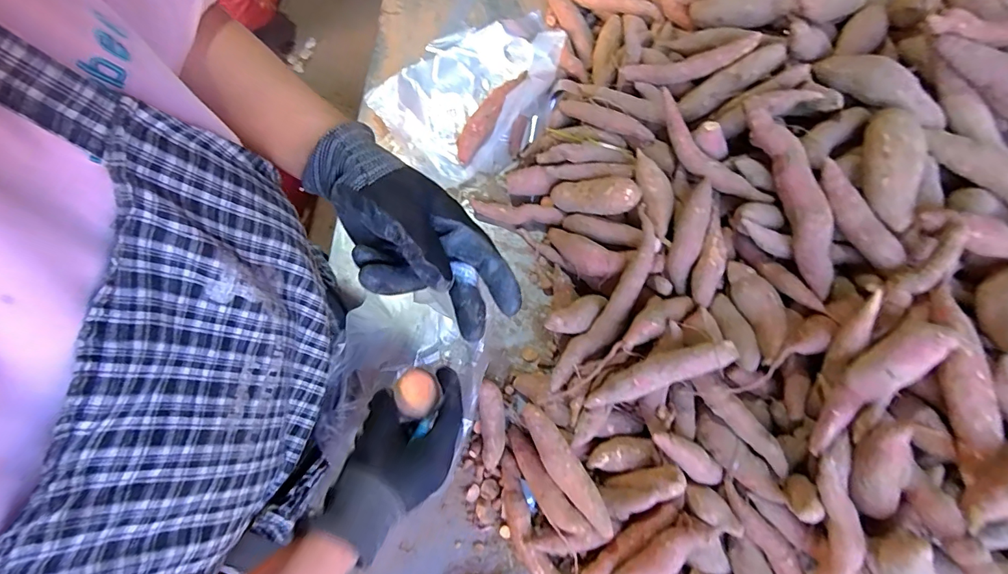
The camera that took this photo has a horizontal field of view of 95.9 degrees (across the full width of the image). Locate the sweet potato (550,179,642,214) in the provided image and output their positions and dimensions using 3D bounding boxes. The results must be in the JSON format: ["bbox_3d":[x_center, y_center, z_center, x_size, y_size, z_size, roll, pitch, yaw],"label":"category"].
[{"bbox_3d":[0.106,-0.109,0.548,0.115,0.030,0.036,10,68,42],"label":"sweet potato"}]

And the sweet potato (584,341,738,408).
[{"bbox_3d":[0.149,0.083,0.441,0.147,0.024,0.029,-23,72,12],"label":"sweet potato"}]

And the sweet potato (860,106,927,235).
[{"bbox_3d":[0.368,-0.114,0.427,0.041,0.033,0.115,13,72,7],"label":"sweet potato"}]

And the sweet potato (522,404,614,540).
[{"bbox_3d":[0.062,0.185,0.463,0.031,0.026,0.139,-33,72,-8],"label":"sweet potato"}]

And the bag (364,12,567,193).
[{"bbox_3d":[-0.031,-0.291,0.643,0.223,0.043,0.302,36,76,12],"label":"bag"}]

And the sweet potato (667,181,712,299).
[{"bbox_3d":[0.202,-0.054,0.492,0.030,0.024,0.121,14,98,7],"label":"sweet potato"}]

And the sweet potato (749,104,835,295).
[{"bbox_3d":[0.293,-0.096,0.458,0.037,0.037,0.210,-12,71,-1],"label":"sweet potato"}]

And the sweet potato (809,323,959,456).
[{"bbox_3d":[0.312,0.083,0.387,0.033,0.030,0.142,45,100,15],"label":"sweet potato"}]

